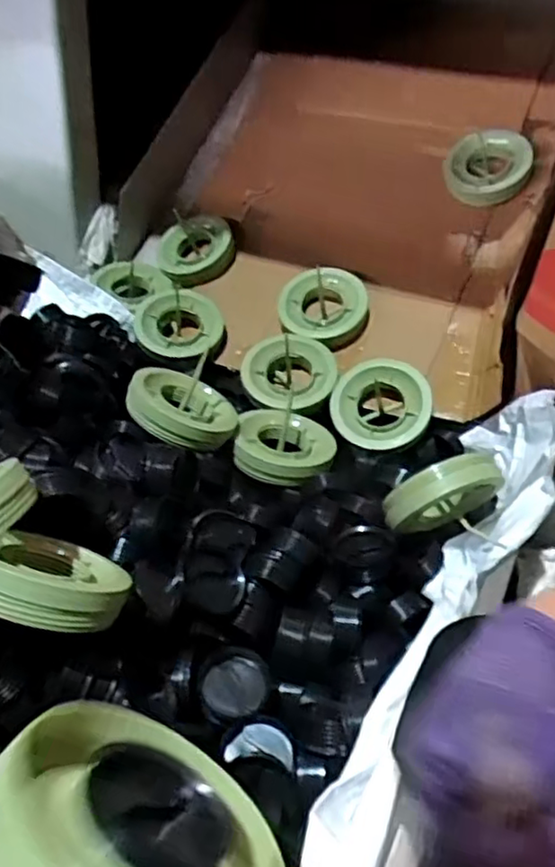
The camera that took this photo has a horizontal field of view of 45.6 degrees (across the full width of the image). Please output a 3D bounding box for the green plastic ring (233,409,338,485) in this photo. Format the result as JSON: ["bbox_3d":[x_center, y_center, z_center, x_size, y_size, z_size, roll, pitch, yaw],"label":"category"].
[{"bbox_3d":[0.011,0.011,0.833,0.121,0.035,0.124,3,34,-2],"label":"green plastic ring"}]

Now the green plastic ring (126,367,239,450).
[{"bbox_3d":[-0.115,-0.030,0.800,0.125,0.031,0.125,33,29,-2],"label":"green plastic ring"}]

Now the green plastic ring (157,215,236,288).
[{"bbox_3d":[-0.135,-0.308,1.100,0.124,0.042,0.116,-5,74,17],"label":"green plastic ring"}]

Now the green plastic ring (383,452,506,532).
[{"bbox_3d":[0.179,0.068,0.726,0.127,0.104,0.043,-19,61,0],"label":"green plastic ring"}]

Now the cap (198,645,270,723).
[{"bbox_3d":[-0.040,0.240,0.627,0.064,0.030,0.064,-3,53,4],"label":"cap"}]

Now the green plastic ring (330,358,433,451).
[{"bbox_3d":[0.140,-0.040,0.892,0.132,0.028,0.124,-4,75,16],"label":"green plastic ring"}]

